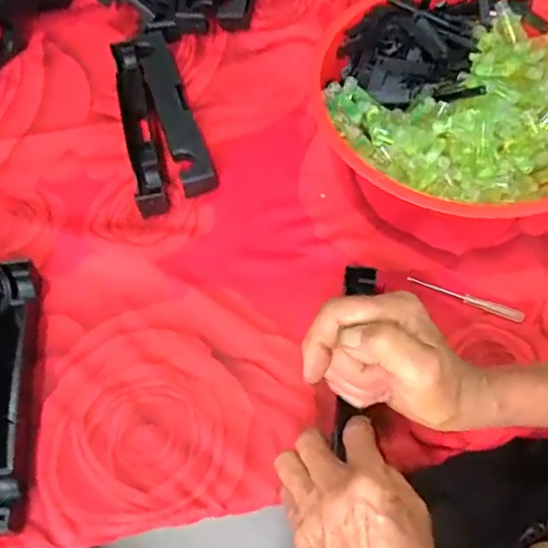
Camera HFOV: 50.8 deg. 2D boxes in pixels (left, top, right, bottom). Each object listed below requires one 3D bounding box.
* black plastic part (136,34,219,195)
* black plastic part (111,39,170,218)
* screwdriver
[{"bbox_3d":[-0.093,-0.152,0.536,0.030,0.024,0.208,-18,62,-8],"label":"black plastic part"},{"bbox_3d":[-0.125,-0.140,0.530,0.031,0.029,0.208,-12,62,-6],"label":"black plastic part"},{"bbox_3d":[0.149,0.018,0.447,0.089,0.005,0.011,20,63,11],"label":"screwdriver"}]

